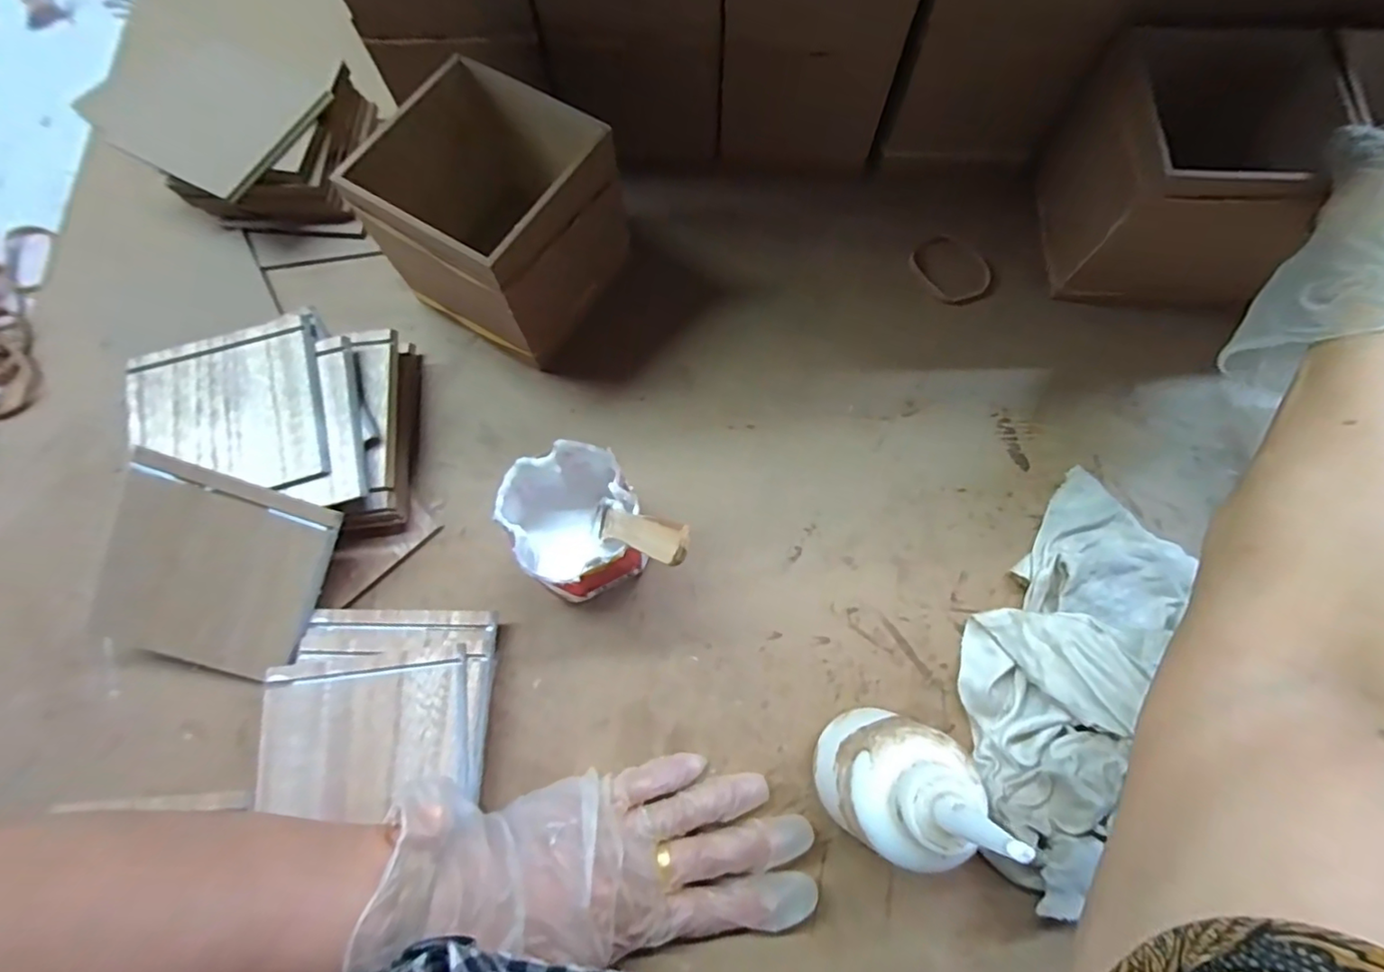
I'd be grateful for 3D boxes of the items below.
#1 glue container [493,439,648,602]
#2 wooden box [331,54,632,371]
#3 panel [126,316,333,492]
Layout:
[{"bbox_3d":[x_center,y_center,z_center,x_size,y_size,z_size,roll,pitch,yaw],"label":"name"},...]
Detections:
[{"bbox_3d":[-0.062,0.024,0.328,0.064,0.078,0.069,0,72,0],"label":"glue container"},{"bbox_3d":[-0.119,-0.167,0.375,0.126,0.108,0.129,32,75,10],"label":"wooden box"},{"bbox_3d":[-0.273,-0.043,0.343,0.105,0.007,0.107,-18,73,-6],"label":"panel"}]

